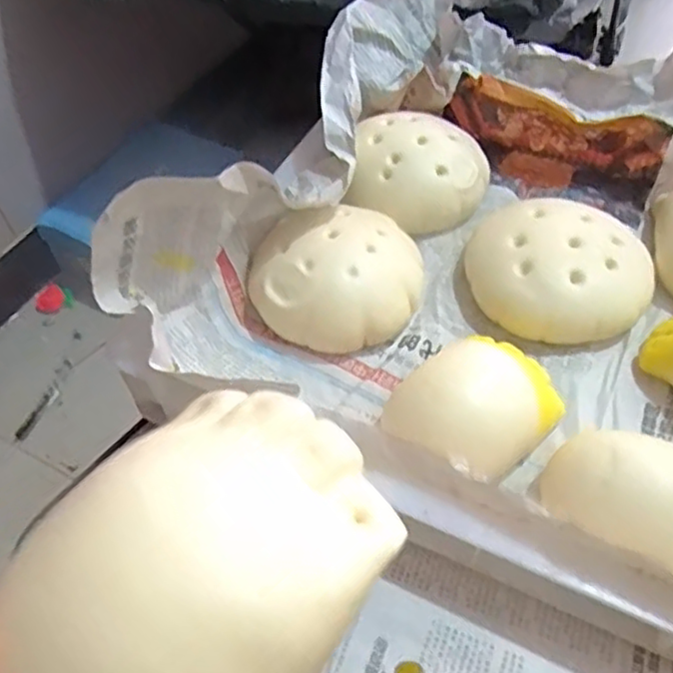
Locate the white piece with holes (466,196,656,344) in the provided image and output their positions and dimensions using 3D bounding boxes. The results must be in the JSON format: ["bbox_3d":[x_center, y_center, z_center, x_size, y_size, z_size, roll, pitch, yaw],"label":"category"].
[{"bbox_3d":[0.159,-0.051,0.479,0.122,0.031,0.114,-1,53,1],"label":"white piece with holes"}]

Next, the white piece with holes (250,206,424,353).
[{"bbox_3d":[0.001,-0.041,0.474,0.116,0.052,0.105,-10,53,-5],"label":"white piece with holes"}]

